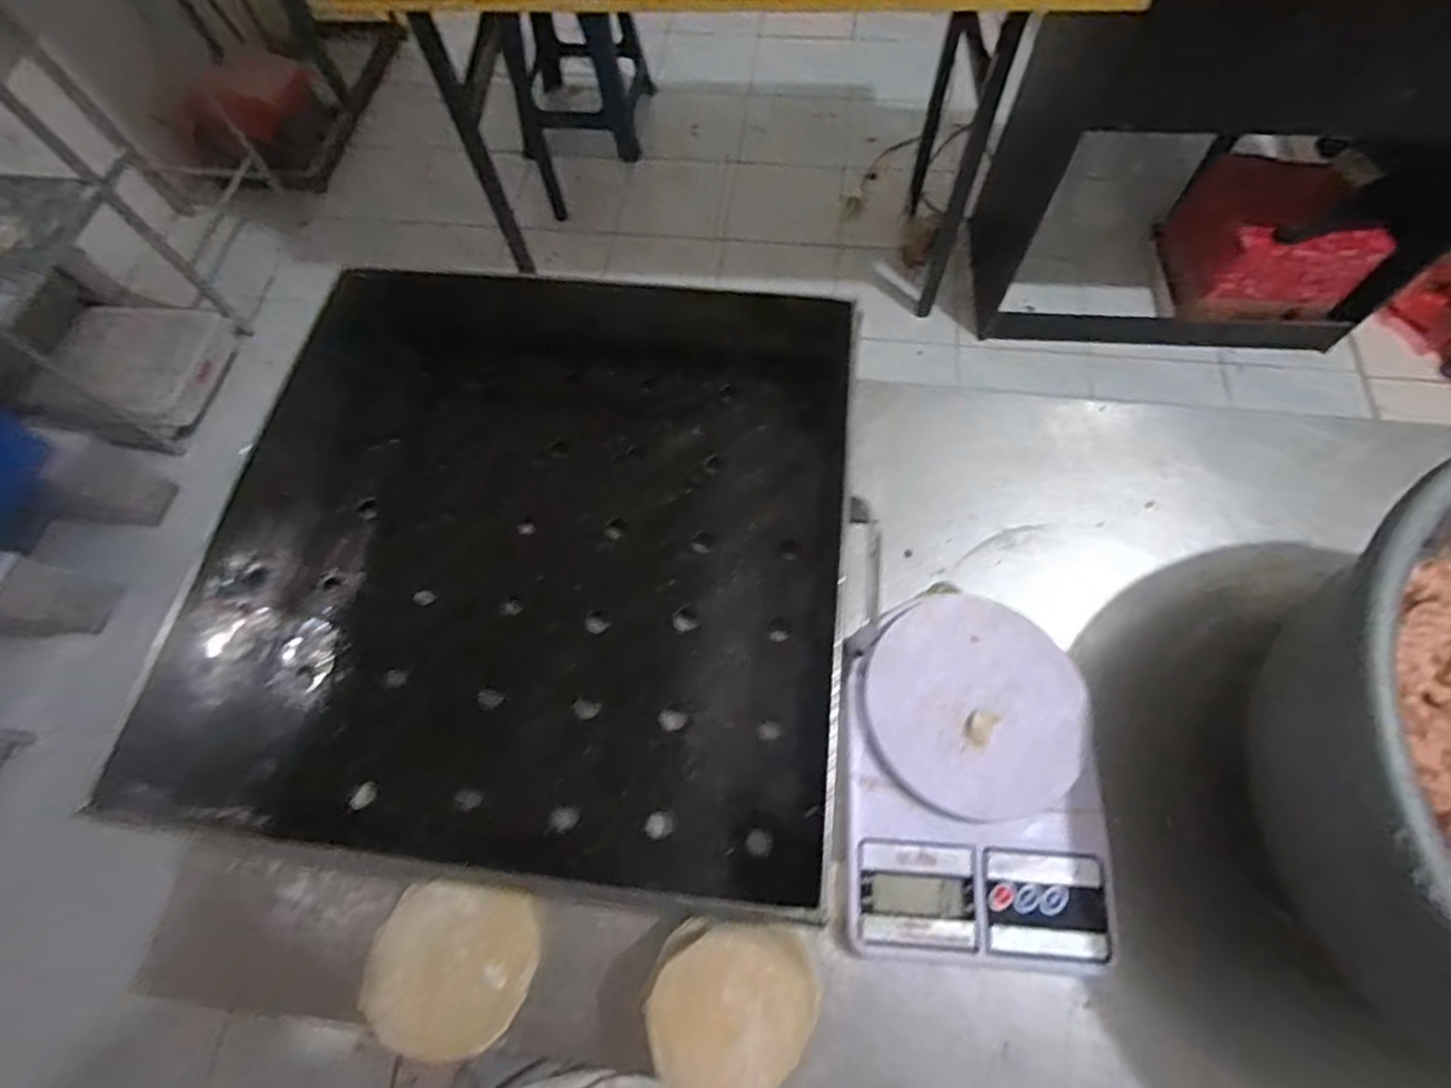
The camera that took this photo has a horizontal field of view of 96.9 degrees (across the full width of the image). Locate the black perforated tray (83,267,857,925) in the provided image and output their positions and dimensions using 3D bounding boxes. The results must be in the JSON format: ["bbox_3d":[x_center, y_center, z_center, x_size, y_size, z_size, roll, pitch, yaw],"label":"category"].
[{"bbox_3d":[-0.141,-0.002,0.459,0.451,0.072,0.428,6,67,5],"label":"black perforated tray"}]

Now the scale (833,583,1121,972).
[{"bbox_3d":[0.149,0.137,0.397,0.151,0.028,0.208,2,67,3],"label":"scale"}]

